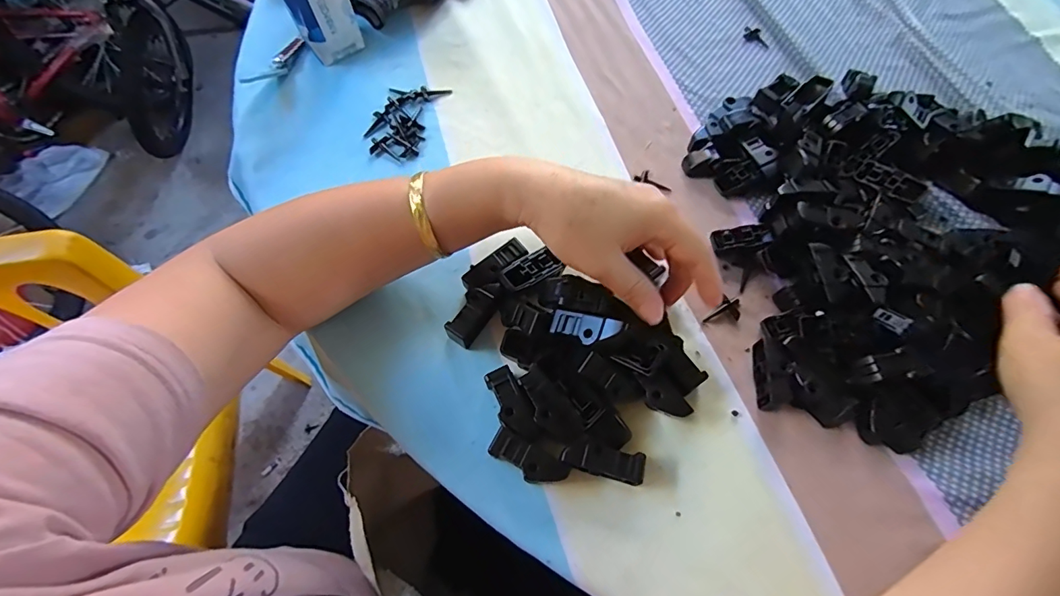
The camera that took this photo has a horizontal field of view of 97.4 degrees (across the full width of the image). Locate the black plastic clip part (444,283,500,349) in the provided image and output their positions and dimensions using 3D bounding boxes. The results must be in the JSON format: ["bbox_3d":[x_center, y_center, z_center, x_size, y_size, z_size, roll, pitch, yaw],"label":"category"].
[{"bbox_3d":[-0.039,0.011,0.323,0.018,0.026,0.047,34,68,14],"label":"black plastic clip part"}]

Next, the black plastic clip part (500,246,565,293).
[{"bbox_3d":[0.000,-0.020,0.324,0.042,0.005,0.021,-30,68,-29],"label":"black plastic clip part"}]

